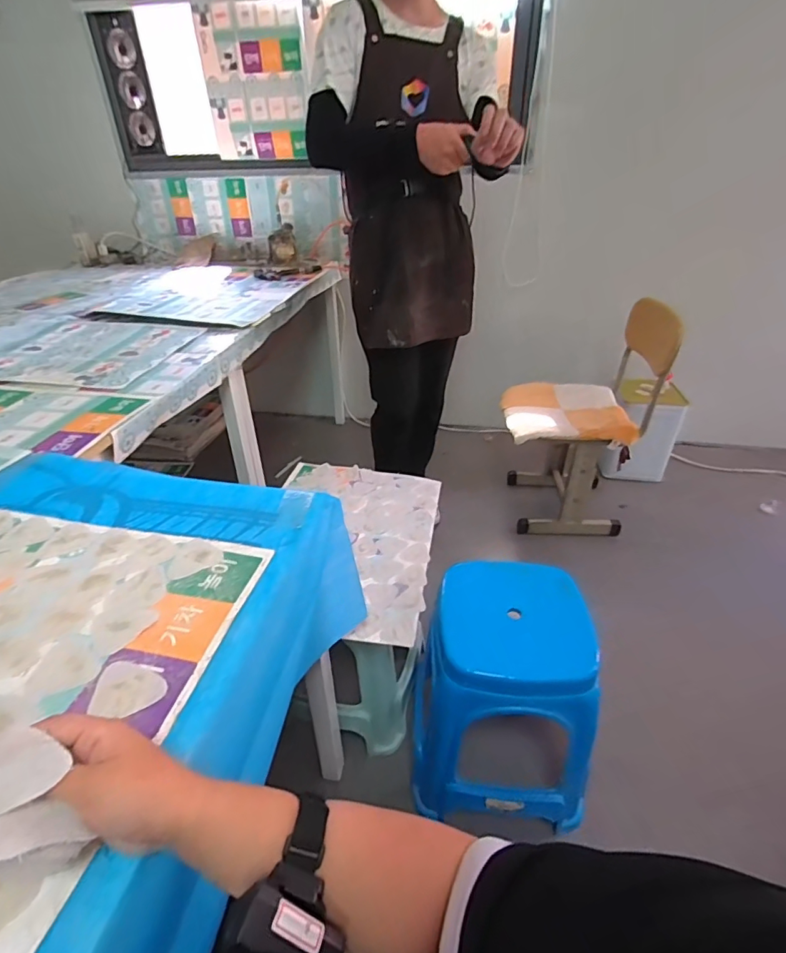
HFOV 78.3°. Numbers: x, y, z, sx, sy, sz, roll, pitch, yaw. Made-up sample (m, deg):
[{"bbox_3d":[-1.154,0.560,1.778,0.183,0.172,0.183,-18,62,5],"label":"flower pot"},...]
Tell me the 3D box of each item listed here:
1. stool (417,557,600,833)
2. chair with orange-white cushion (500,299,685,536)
[{"bbox_3d":[0.216,0.446,0.979,0.330,0.438,0.312,5,35,7],"label":"stool"},{"bbox_3d":[0.595,-0.183,1.634,0.428,0.745,0.361,6,35,9],"label":"chair with orange-white cushion"}]

